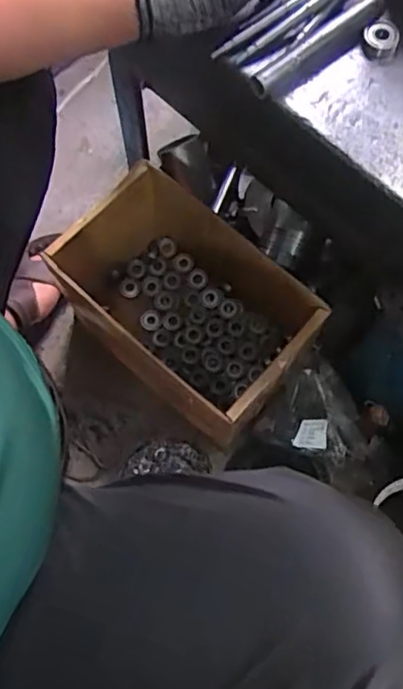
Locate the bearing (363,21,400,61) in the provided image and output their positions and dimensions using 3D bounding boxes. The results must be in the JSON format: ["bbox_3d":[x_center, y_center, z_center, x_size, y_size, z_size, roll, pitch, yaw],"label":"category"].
[{"bbox_3d":[0.155,-0.263,0.528,0.030,0.013,0.031,17,73,5],"label":"bearing"}]

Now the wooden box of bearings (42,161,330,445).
[{"bbox_3d":[-0.012,-0.042,0.813,0.291,0.184,0.217,39,76,11],"label":"wooden box of bearings"}]

